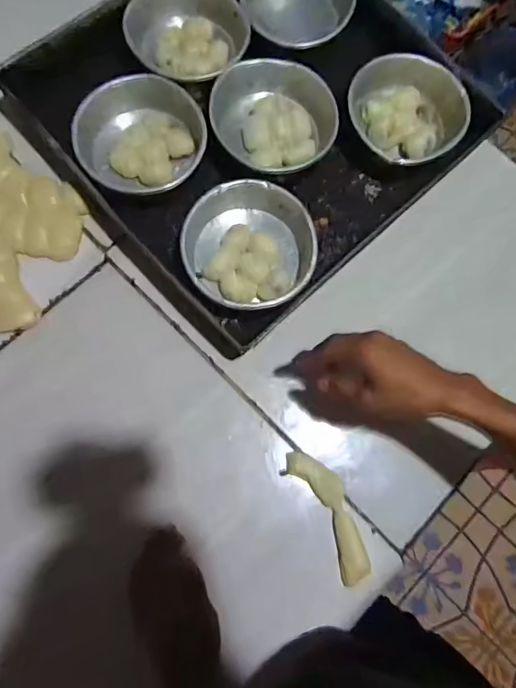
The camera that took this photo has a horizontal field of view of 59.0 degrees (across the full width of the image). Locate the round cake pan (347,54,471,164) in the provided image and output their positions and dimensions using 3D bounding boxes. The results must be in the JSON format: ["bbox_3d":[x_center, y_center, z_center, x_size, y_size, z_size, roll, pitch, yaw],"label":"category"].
[{"bbox_3d":[0.195,-0.305,0.599,0.148,0.059,0.137,0,76,-2],"label":"round cake pan"}]

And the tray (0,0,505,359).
[{"bbox_3d":[-0.002,-0.296,0.583,0.472,0.071,0.428,-42,89,-10],"label":"tray"}]

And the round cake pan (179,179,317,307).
[{"bbox_3d":[-0.010,-0.112,0.550,0.150,0.065,0.155,0,76,-2],"label":"round cake pan"}]

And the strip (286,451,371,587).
[{"bbox_3d":[0.080,0.185,0.502,0.046,0.014,0.145,-21,77,-7],"label":"strip"}]

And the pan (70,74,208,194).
[{"bbox_3d":[-0.141,-0.249,0.559,0.150,0.055,0.140,0,76,-2],"label":"pan"}]

